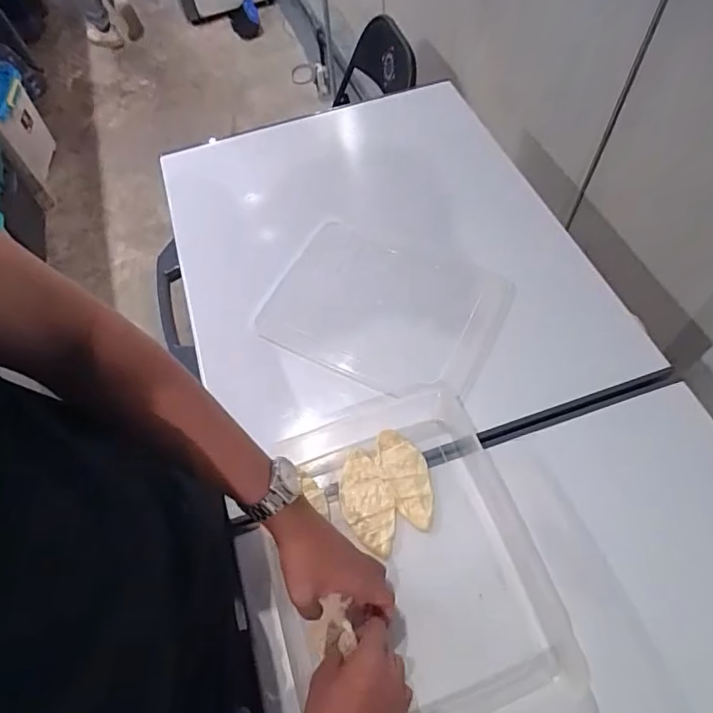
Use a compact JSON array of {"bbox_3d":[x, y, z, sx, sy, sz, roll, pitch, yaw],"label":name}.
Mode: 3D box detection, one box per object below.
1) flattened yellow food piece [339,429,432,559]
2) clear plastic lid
[{"bbox_3d":[0.039,0.174,0.642,0.123,0.013,0.134,-26,59,-12],"label":"flattened yellow food piece"},{"bbox_3d":[0.049,-0.087,0.797,0.350,0.027,0.282,24,62,19],"label":"clear plastic lid"}]

